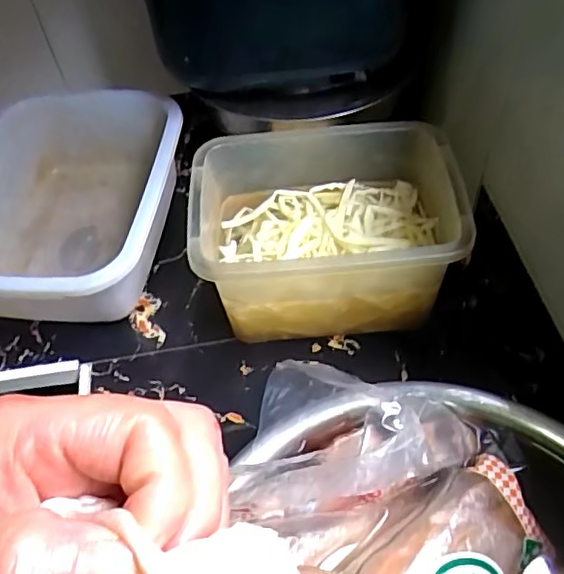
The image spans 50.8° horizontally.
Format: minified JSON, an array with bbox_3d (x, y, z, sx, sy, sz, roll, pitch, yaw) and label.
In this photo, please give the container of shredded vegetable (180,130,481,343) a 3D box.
[{"bbox_3d":[0.040,-0.047,0.597,0.247,0.151,0.166,-1,53,4],"label":"container of shredded vegetable"}]

